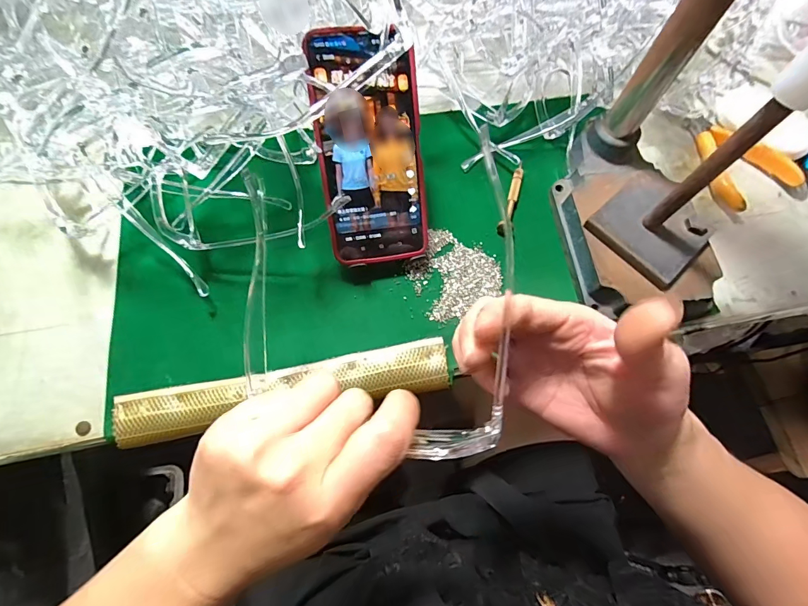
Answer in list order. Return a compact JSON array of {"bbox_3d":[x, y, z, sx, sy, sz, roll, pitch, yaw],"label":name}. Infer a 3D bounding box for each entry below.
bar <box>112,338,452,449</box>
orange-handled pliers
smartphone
[{"bbox_3d":[-0.091,0.069,0.306,0.255,0.010,0.040,-11,70,-5],"label":"bar"},{"bbox_3d":[0.332,-0.150,0.396,0.075,0.022,0.111,-22,72,-10],"label":"orange-handled pliers"},{"bbox_3d":[-0.025,-0.116,0.306,0.080,0.006,0.166,-9,110,-5],"label":"smartphone"}]

